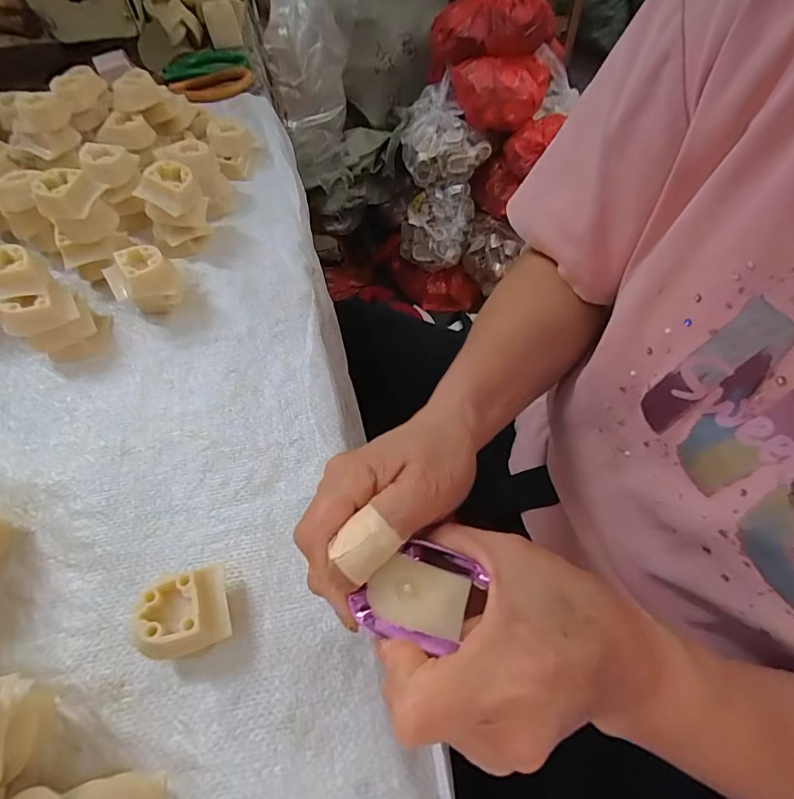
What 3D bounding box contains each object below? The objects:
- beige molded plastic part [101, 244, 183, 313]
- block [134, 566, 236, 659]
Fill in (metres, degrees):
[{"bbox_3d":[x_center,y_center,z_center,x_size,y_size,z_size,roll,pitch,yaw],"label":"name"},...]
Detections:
[{"bbox_3d":[-0.186,-0.085,0.342,0.041,0.047,0.035,-28,63,-15],"label":"beige molded plastic part"},{"bbox_3d":[-0.107,0.111,0.235,0.038,0.034,0.036,-18,61,-10],"label":"block"}]

